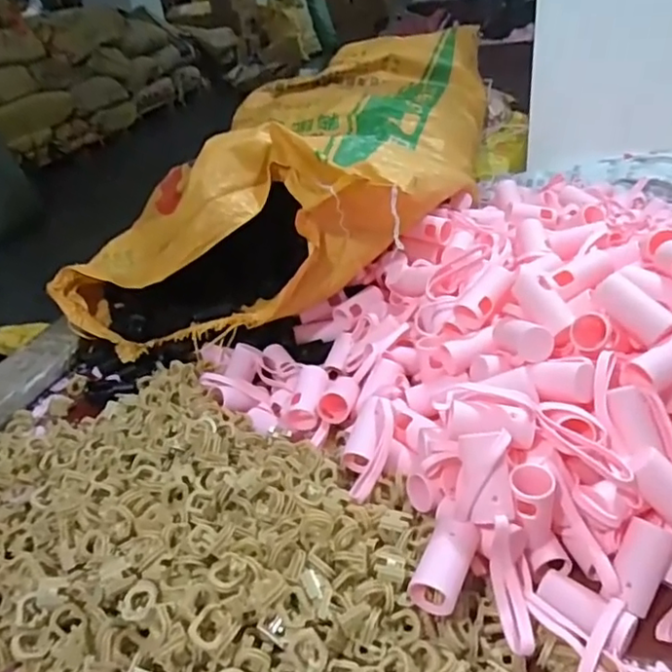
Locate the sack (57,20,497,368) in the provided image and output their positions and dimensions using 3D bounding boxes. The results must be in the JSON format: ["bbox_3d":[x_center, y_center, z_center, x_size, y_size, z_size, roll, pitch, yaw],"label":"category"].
[{"bbox_3d":[-0.036,-0.279,0.983,0.469,0.210,0.810,4,34,18],"label":"sack"}]

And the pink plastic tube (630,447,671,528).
[{"bbox_3d":[0.233,0.109,0.429,0.068,0.029,0.030,48,51,6],"label":"pink plastic tube"}]

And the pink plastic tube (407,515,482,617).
[{"bbox_3d":[0.075,0.159,0.428,0.033,0.030,0.063,30,57,15],"label":"pink plastic tube"}]

